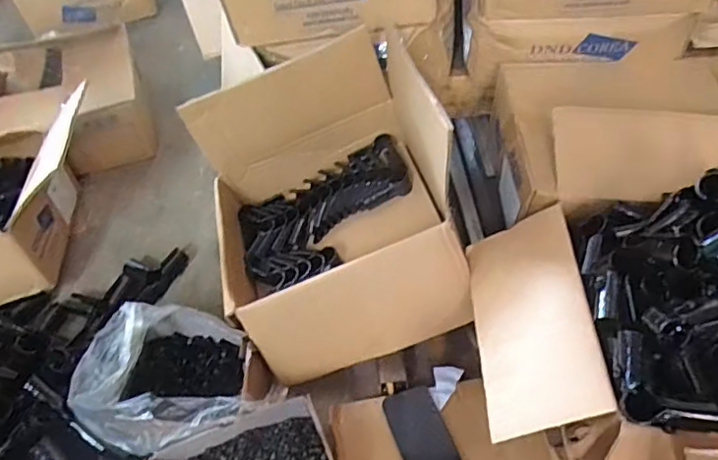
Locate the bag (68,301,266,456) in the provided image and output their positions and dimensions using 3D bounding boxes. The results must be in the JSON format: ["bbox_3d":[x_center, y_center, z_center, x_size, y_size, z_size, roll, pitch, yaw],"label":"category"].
[{"bbox_3d":[-0.248,0.198,0.733,0.217,0.128,0.199,-10,53,-2],"label":"bag"}]

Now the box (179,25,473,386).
[{"bbox_3d":[-0.047,-0.035,0.781,0.328,0.253,0.391,-14,51,-6],"label":"box"}]

